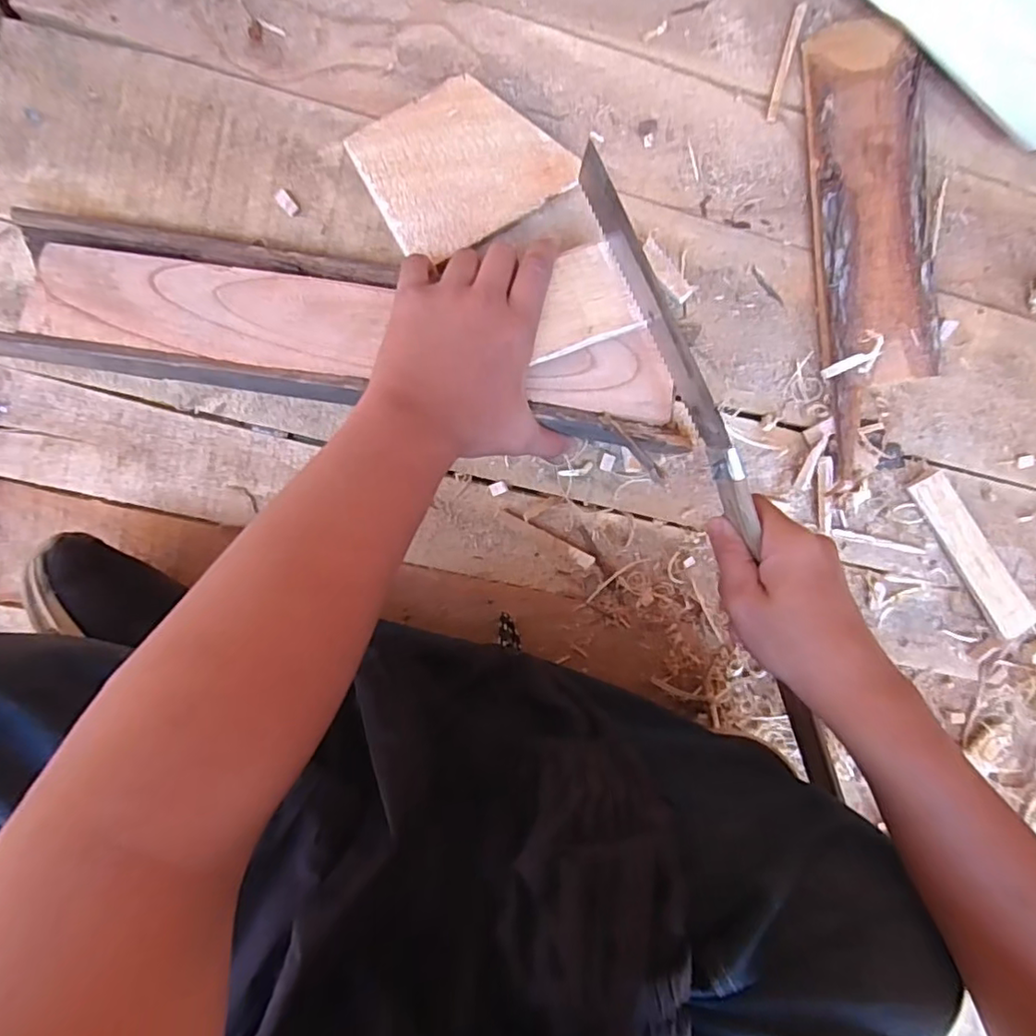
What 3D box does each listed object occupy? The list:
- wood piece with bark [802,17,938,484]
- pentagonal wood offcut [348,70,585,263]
[{"bbox_3d":[0.256,-0.191,0.422,0.079,0.026,0.293,-9,99,-4],"label":"wood piece with bark"},{"bbox_3d":[-0.036,-0.235,0.392,0.124,0.016,0.094,-32,99,0],"label":"pentagonal wood offcut"}]

